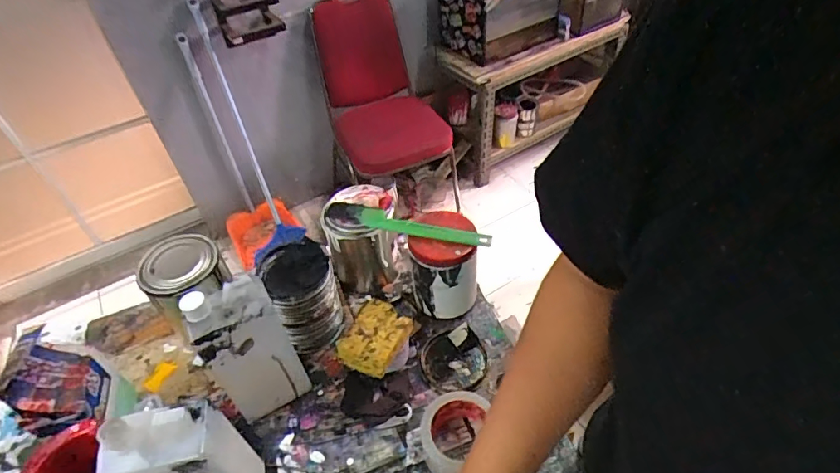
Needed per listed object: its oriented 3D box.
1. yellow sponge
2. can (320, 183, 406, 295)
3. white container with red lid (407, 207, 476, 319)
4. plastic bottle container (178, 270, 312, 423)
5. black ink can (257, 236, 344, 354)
[{"bbox_3d":[-0.058,0.134,0.637,0.074,0.025,0.095,21,51,25],"label":"yellow sponge"},{"bbox_3d":[-0.090,0.010,0.778,0.115,0.167,0.114,-3,47,3],"label":"can"},{"bbox_3d":[0.036,0.042,0.717,0.094,0.144,0.096,-3,47,3],"label":"white container with red lid"},{"bbox_3d":[-0.208,0.139,0.584,0.097,0.211,0.058,-27,48,-20],"label":"plastic bottle container"},{"bbox_3d":[-0.166,0.085,0.693,0.092,0.128,0.099,-3,47,3],"label":"black ink can"}]

